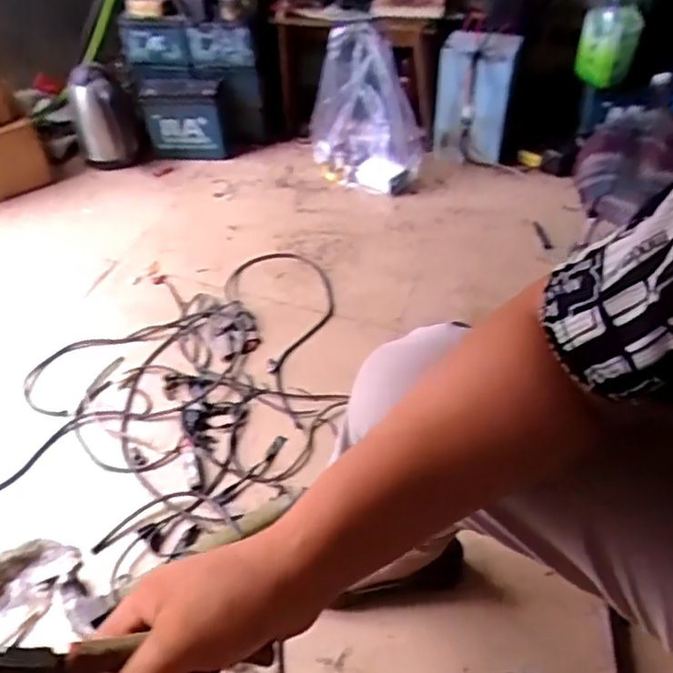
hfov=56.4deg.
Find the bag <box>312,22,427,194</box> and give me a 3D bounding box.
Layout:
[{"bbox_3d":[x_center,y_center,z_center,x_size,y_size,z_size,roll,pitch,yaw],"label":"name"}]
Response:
[{"bbox_3d":[0.066,-0.515,1.407,0.252,0.291,0.219,-4,47,1],"label":"bag"}]

